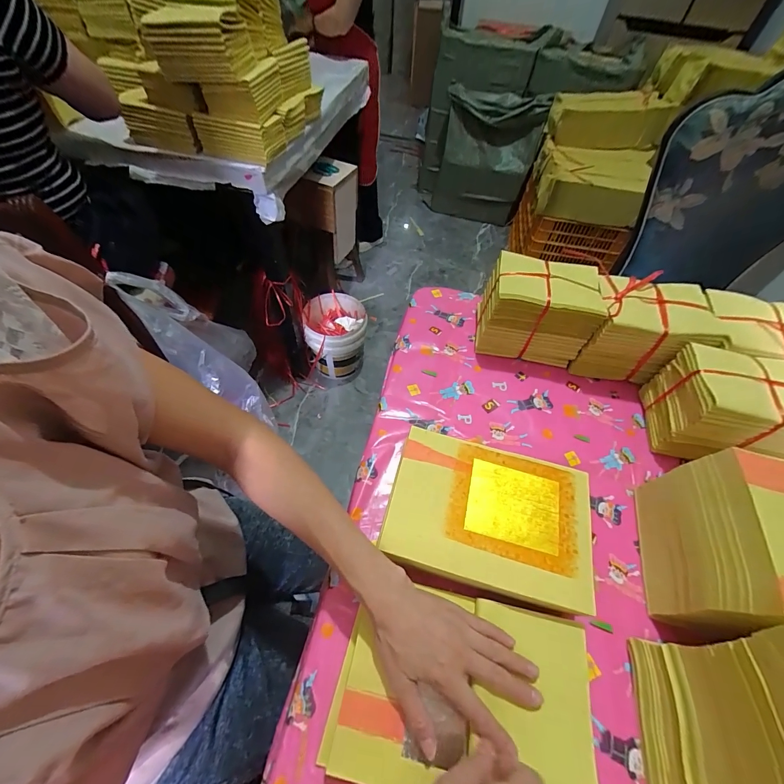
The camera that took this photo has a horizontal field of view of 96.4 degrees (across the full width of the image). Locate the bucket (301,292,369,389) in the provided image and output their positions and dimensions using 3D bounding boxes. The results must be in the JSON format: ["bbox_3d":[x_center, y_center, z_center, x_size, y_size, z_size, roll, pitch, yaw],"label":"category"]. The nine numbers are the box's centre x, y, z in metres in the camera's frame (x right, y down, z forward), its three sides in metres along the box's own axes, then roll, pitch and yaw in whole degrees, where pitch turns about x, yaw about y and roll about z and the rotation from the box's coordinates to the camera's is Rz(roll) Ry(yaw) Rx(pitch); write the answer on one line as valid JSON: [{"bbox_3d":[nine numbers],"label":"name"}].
[{"bbox_3d":[-0.233,-0.218,1.485,0.239,0.267,0.270,2,55,-3],"label":"bucket"}]

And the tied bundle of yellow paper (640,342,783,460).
[{"bbox_3d":[0.487,0.022,0.506,0.166,0.126,0.127,12,55,4],"label":"tied bundle of yellow paper"}]

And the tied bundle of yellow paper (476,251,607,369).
[{"bbox_3d":[0.246,-0.137,0.608,0.167,0.138,0.118,11,55,4],"label":"tied bundle of yellow paper"}]

